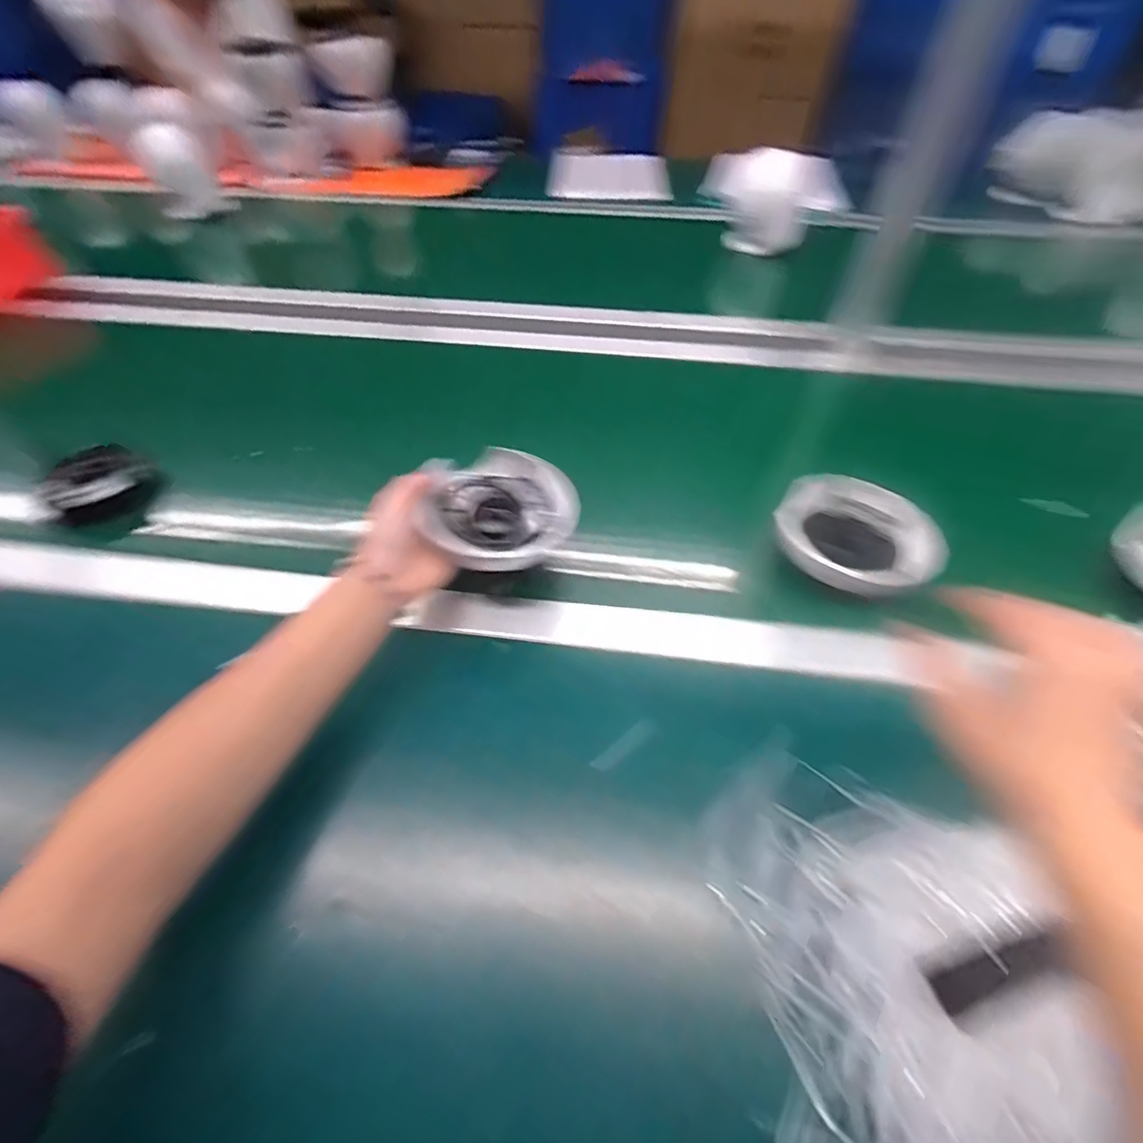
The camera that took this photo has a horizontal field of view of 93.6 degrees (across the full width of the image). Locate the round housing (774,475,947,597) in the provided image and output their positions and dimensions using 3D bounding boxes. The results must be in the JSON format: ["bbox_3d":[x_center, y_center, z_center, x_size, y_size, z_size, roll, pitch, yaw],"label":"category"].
[{"bbox_3d":[0.243,-0.028,0.459,0.131,0.040,0.113,24,55,19],"label":"round housing"}]

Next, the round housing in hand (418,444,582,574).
[{"bbox_3d":[-0.055,-0.052,0.436,0.114,0.044,0.104,-1,51,1],"label":"round housing in hand"}]

